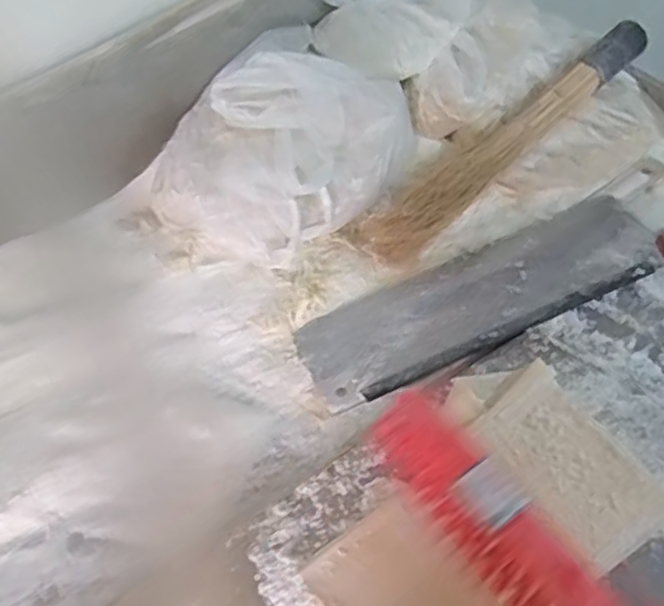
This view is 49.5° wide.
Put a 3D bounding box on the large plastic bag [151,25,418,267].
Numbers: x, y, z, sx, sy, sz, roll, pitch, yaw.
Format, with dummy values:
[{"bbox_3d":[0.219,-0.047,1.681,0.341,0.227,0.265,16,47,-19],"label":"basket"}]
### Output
[{"bbox_3d":[-0.050,-0.173,0.715,0.185,0.134,0.269,36,64,28],"label":"large plastic bag"}]

